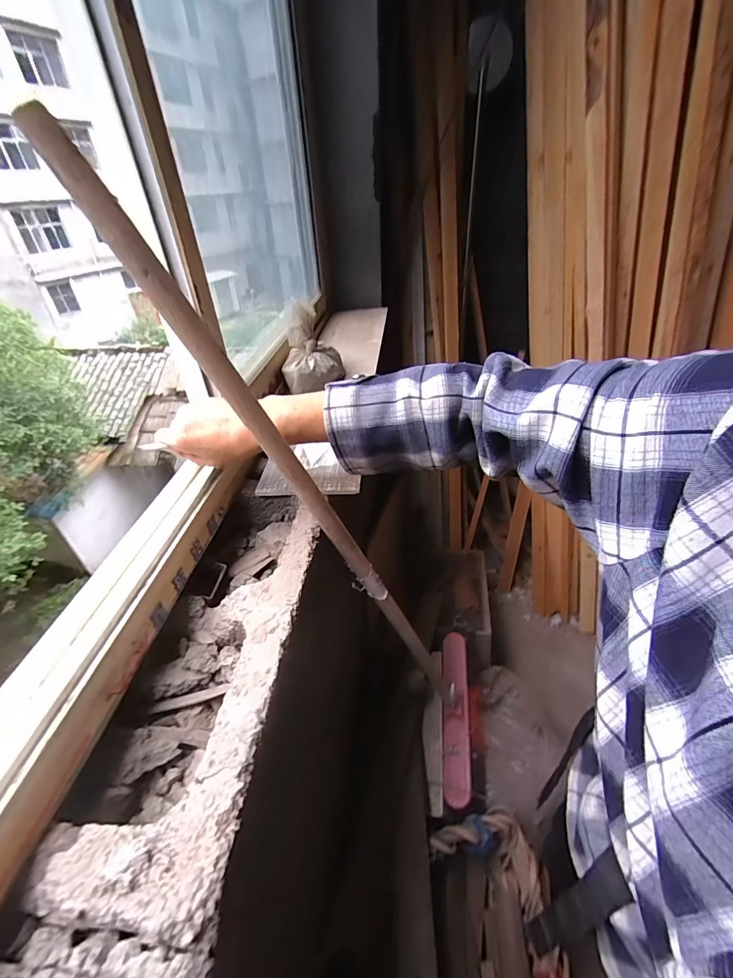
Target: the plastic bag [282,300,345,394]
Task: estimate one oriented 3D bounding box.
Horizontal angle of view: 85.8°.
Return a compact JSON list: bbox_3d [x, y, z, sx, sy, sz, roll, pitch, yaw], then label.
[{"bbox_3d":[-0.089,-0.227,0.648,0.102,0.123,0.111,-6,38,-4],"label":"plastic bag"}]

